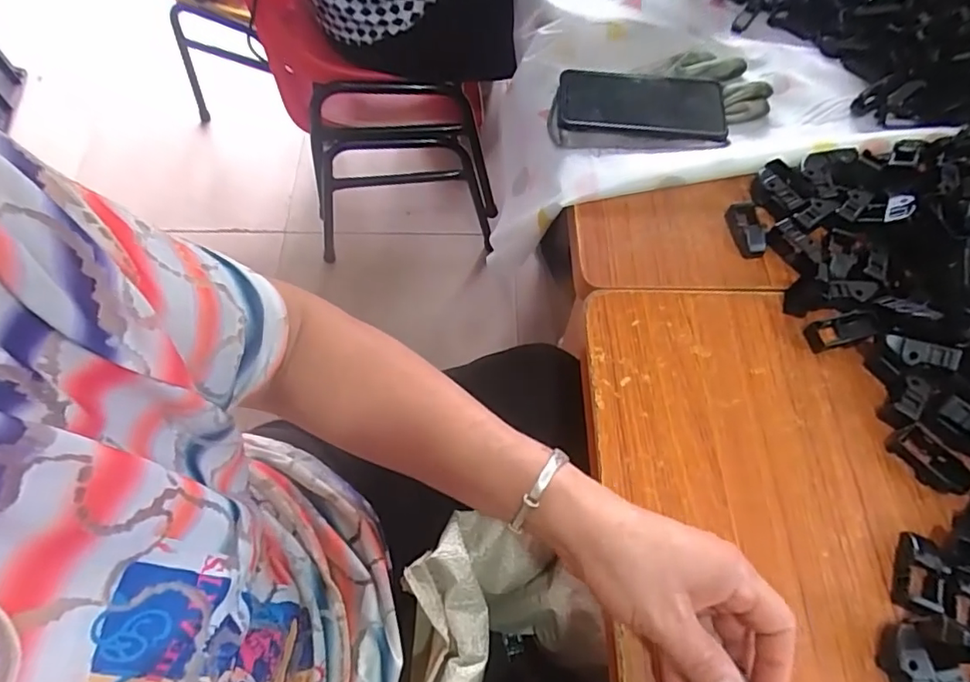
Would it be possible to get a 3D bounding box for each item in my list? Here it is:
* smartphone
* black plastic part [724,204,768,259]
[{"bbox_3d":[0.154,-0.234,0.553,0.160,0.017,0.080,4,62,1],"label":"smartphone"},{"bbox_3d":[0.230,-0.100,0.490,0.027,0.016,0.050,1,62,-1],"label":"black plastic part"}]

